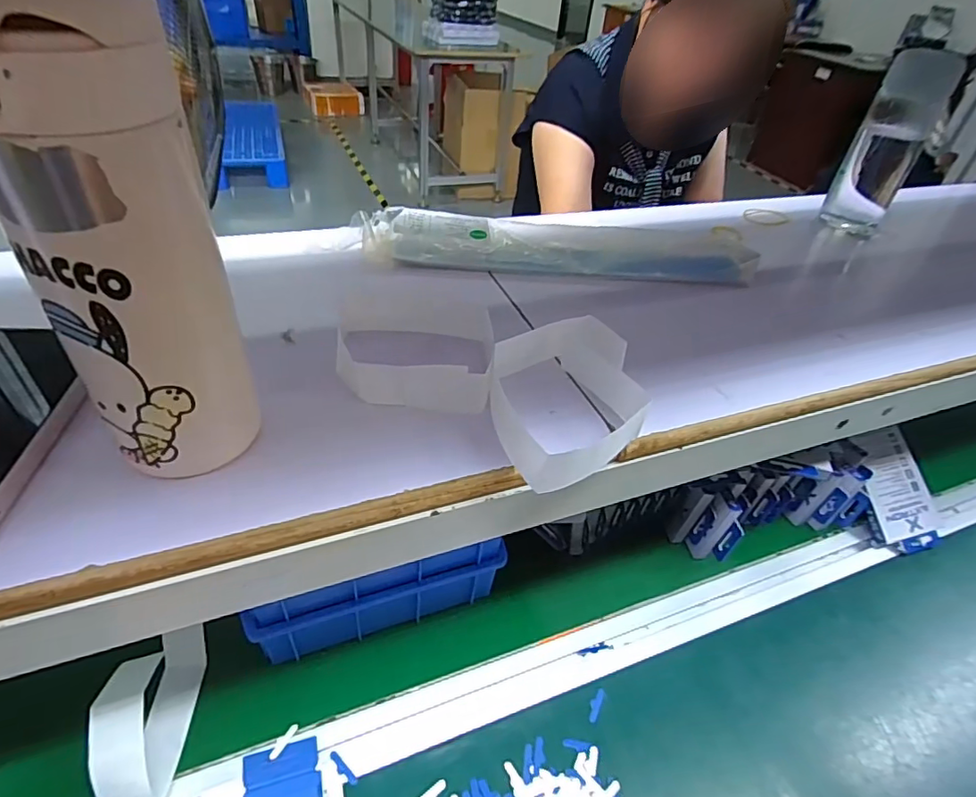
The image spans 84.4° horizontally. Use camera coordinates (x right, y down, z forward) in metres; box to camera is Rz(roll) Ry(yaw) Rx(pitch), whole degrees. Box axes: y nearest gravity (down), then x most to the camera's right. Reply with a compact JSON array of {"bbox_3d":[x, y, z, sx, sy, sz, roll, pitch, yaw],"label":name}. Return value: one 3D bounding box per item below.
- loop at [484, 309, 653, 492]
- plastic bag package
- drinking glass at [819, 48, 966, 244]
[{"bbox_3d":[0.043,-0.002,0.301,0.083,0.029,0.115,7,41,1],"label":"loop"},{"bbox_3d":[0.061,-0.128,0.457,0.322,0.027,0.071,2,41,-5],"label":"plastic bag package"},{"bbox_3d":[0.385,-0.238,0.523,0.064,0.158,0.070,28,45,23],"label":"drinking glass"}]

